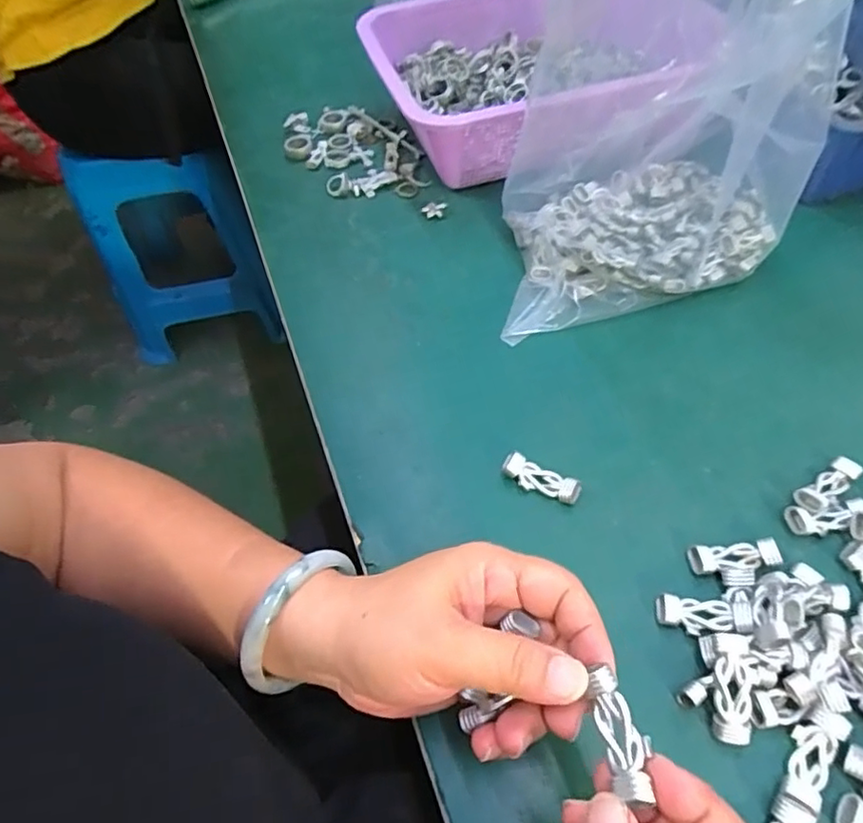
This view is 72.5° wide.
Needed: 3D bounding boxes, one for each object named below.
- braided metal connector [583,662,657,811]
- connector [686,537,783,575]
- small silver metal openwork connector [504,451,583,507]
[{"bbox_3d":[0.066,0.114,0.208,0.012,0.013,0.040,-9,55,-3],"label":"braided metal connector"},{"bbox_3d":[0.159,0.076,0.309,0.044,0.008,0.014,-6,54,-1],"label":"connector"},{"bbox_3d":[0.064,0.039,0.341,0.045,0.016,0.016,22,58,18],"label":"small silver metal openwork connector"}]

